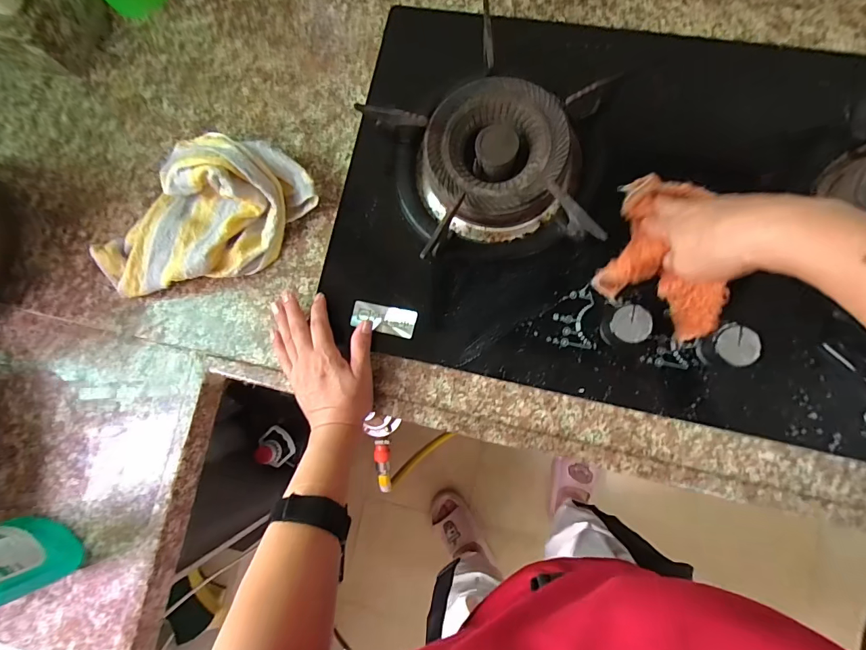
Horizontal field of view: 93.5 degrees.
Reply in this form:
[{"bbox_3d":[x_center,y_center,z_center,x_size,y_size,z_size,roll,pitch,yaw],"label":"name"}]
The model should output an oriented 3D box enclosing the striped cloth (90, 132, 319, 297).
[{"bbox_3d":[-0.257,-0.113,0.451,0.188,0.074,0.209,28,86,9],"label":"striped cloth"}]

